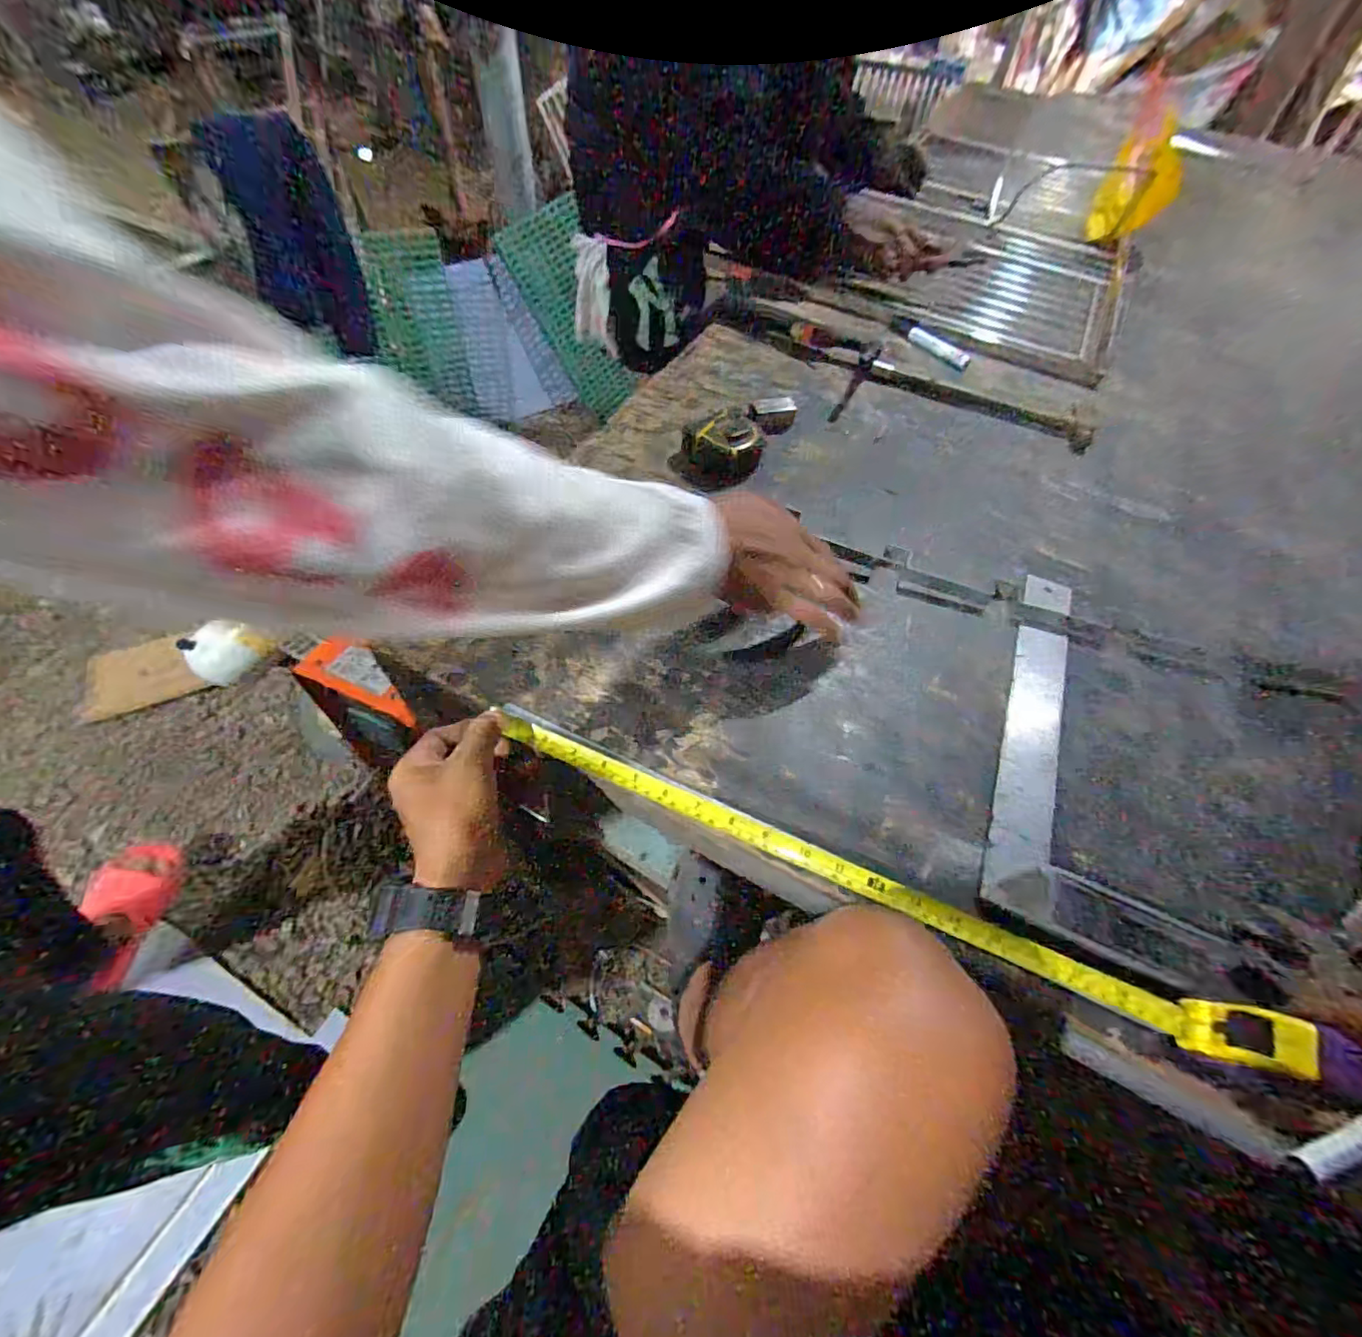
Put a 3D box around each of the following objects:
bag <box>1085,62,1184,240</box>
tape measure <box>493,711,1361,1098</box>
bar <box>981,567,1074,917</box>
[{"bbox_3d":[0.800,-0.857,1.019,0.053,0.201,0.237,11,56,3],"label":"bag"},{"bbox_3d":[0.104,0.131,0.382,0.514,0.062,0.028,20,57,15],"label":"tape measure"},{"bbox_3d":[0.300,0.039,0.490,0.048,0.005,0.341,22,58,10],"label":"bar"}]

